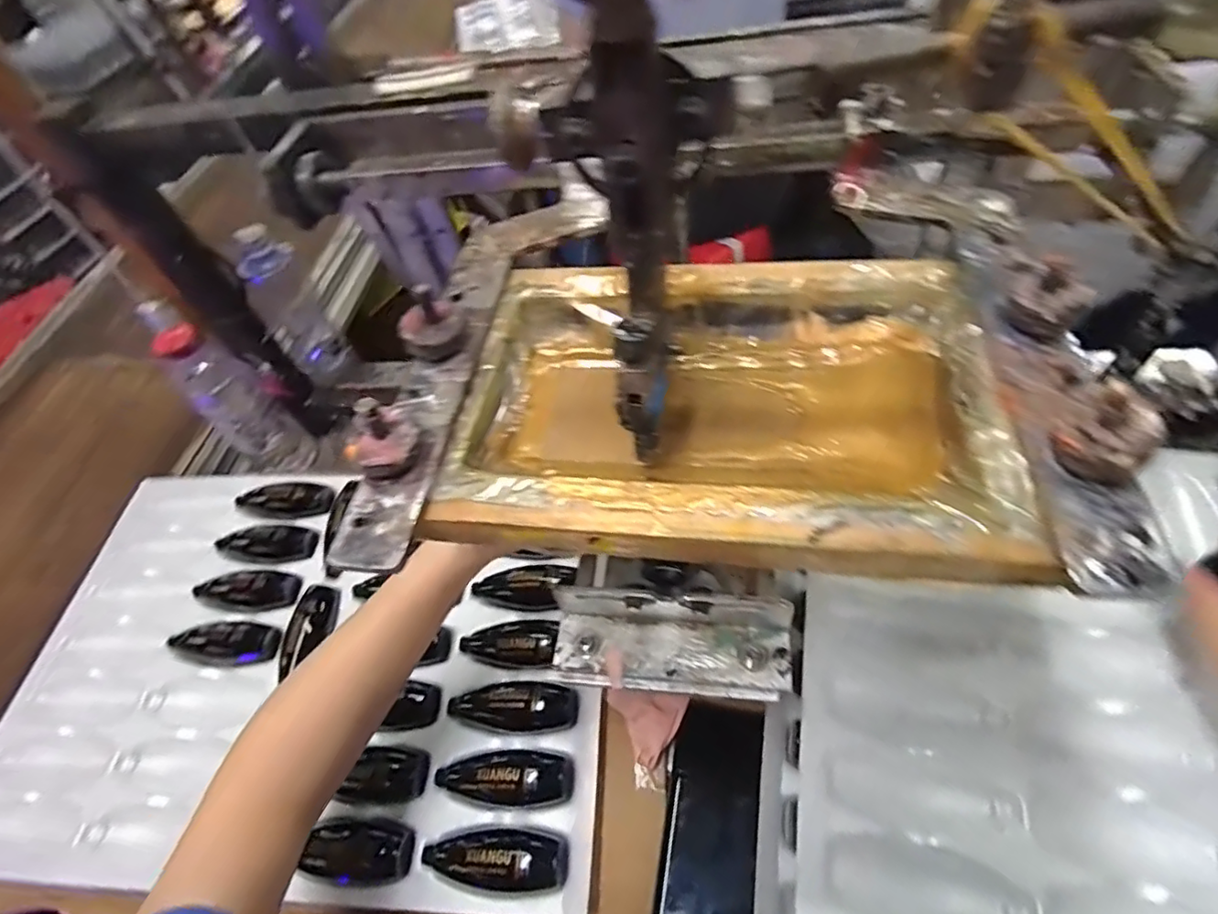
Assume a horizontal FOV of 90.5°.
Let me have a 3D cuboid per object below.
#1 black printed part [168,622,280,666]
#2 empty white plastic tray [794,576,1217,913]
[{"bbox_3d":[-0.354,0.173,0.564,0.101,0.019,0.039,-1,55,9],"label":"black printed part"},{"bbox_3d":[0.257,0.187,0.373,0.261,0.031,0.224,4,56,13],"label":"empty white plastic tray"}]

